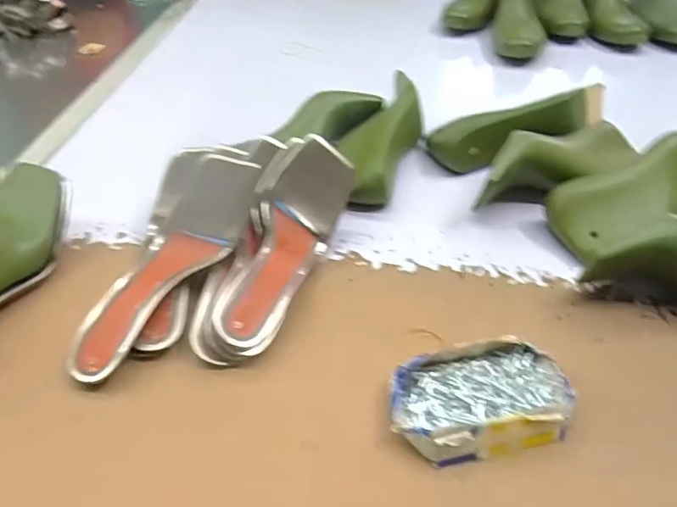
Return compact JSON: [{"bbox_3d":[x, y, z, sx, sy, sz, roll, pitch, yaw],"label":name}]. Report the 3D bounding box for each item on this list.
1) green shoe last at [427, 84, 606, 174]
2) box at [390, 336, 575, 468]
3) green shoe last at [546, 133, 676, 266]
[{"bbox_3d":[0.220,-0.151,0.680,0.217,0.075,0.071,-8,42,-8],"label":"green shoe last"},{"bbox_3d":[0.106,0.109,0.422,0.132,0.033,0.082,-7,42,-7],"label":"box"},{"bbox_3d":[0.329,-0.063,0.578,0.221,0.071,0.075,-17,44,-18],"label":"green shoe last"}]

